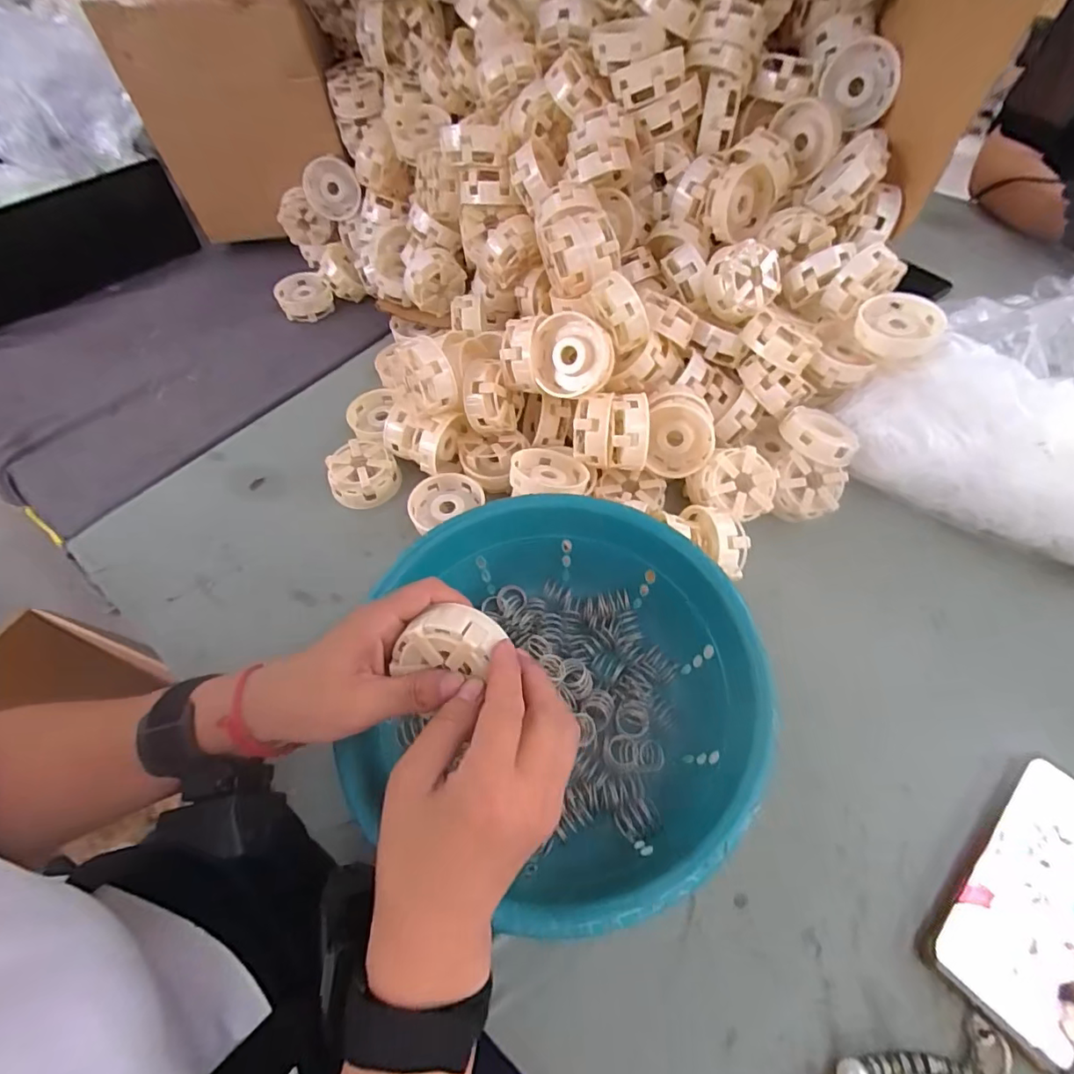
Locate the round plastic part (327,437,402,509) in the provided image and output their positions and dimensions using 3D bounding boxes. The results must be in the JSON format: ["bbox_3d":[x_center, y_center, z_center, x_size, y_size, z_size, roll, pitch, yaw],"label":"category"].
[{"bbox_3d":[-0.167,-0.061,0.518,0.063,0.026,0.063,-1,56,1],"label":"round plastic part"}]

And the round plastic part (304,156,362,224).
[{"bbox_3d":[-0.259,-0.440,0.684,0.075,0.067,0.019,12,57,9],"label":"round plastic part"}]

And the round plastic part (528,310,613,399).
[{"bbox_3d":[0.032,-0.155,0.460,0.064,0.066,0.034,8,22,25],"label":"round plastic part"}]

